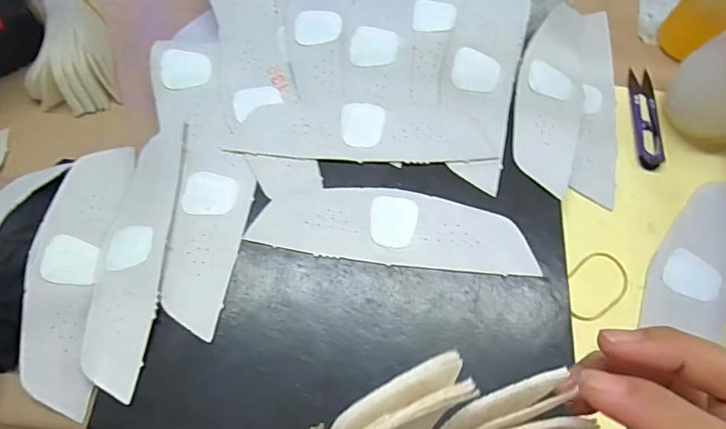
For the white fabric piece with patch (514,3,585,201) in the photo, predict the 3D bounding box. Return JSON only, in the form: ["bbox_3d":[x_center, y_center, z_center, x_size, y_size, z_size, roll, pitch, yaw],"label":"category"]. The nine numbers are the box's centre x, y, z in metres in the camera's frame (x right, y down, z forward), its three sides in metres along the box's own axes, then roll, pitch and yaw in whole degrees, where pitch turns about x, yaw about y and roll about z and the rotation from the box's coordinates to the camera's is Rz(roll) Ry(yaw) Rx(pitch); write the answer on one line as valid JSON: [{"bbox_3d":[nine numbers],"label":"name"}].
[{"bbox_3d":[0.157,-0.109,0.395,0.057,0.016,0.197,18,68,7],"label":"white fabric piece with patch"}]

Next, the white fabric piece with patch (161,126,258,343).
[{"bbox_3d":[-0.109,0.008,0.342,0.053,0.008,0.148,1,67,0],"label":"white fabric piece with patch"}]

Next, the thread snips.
[{"bbox_3d":[0.239,-0.083,0.408,0.021,0.006,0.099,5,67,2],"label":"thread snips"}]

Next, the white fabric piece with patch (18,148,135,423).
[{"bbox_3d":[-0.204,0.035,0.341,0.051,0.019,0.192,19,64,-36],"label":"white fabric piece with patch"}]

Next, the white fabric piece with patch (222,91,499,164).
[{"bbox_3d":[0.000,-0.068,0.374,0.192,0.009,0.058,3,67,1],"label":"white fabric piece with patch"}]

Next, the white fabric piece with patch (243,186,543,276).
[{"bbox_3d":[0.022,0.009,0.344,0.192,0.005,0.055,8,67,3],"label":"white fabric piece with patch"}]

